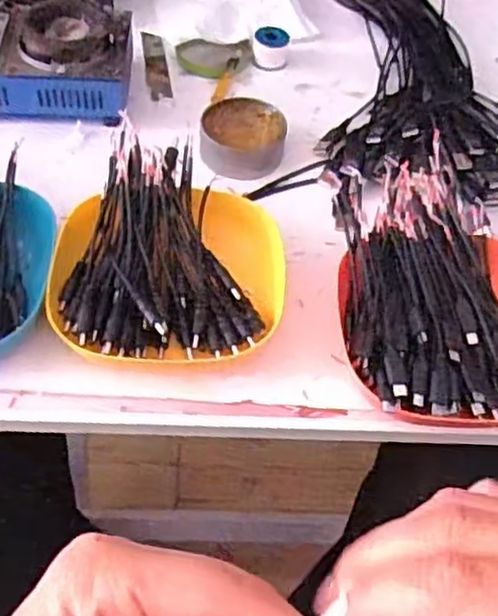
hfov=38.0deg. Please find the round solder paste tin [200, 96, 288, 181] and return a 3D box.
[{"bbox_3d":[-0.004,-0.128,0.544,0.062,0.022,0.068,2,53,-3],"label":"round solder paste tin"}]

